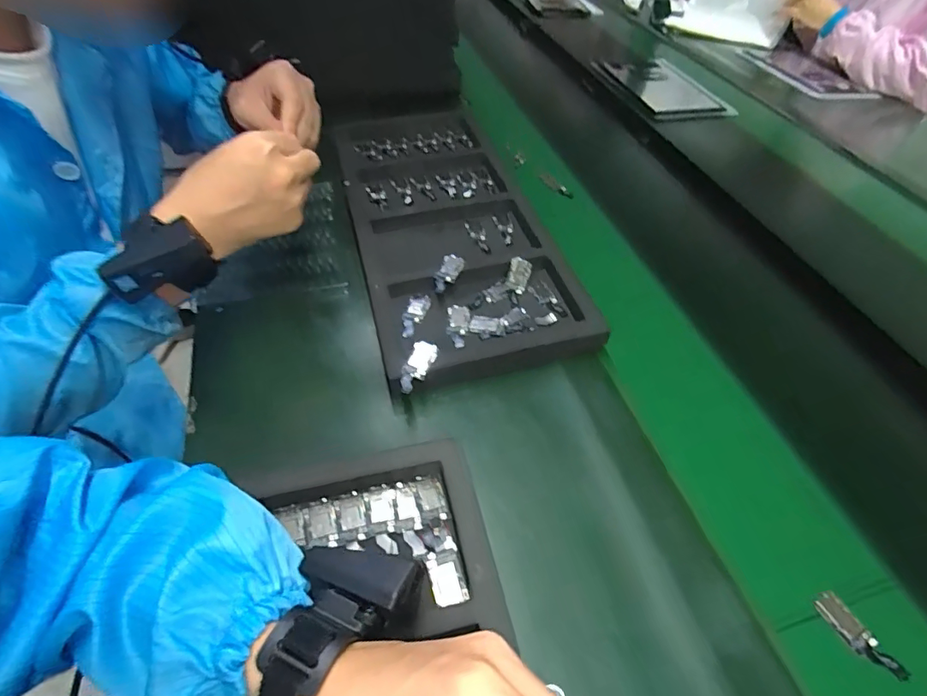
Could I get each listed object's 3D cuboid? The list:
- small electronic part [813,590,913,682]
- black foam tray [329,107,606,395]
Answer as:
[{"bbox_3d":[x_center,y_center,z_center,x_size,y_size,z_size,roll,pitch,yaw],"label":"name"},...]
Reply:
[{"bbox_3d":[0.283,0.206,0.347,0.022,0.010,0.063,-29,57,-26],"label":"small electronic part"},{"bbox_3d":[-0.022,-0.160,0.619,0.226,0.044,0.501,-10,51,-13],"label":"black foam tray"}]

